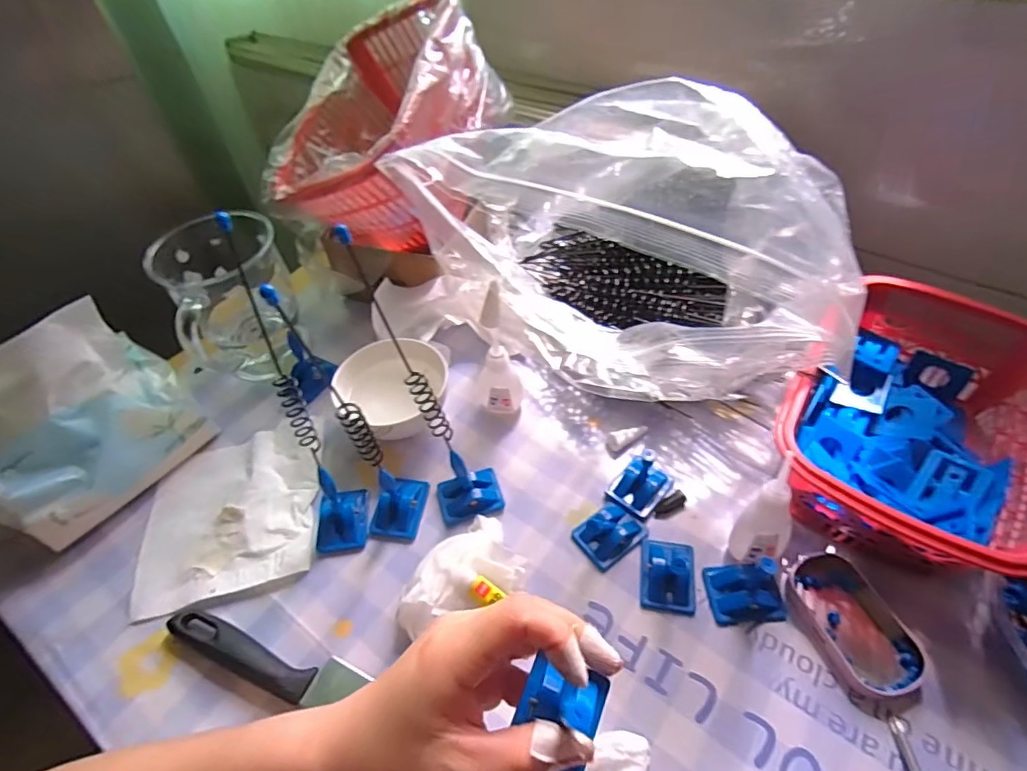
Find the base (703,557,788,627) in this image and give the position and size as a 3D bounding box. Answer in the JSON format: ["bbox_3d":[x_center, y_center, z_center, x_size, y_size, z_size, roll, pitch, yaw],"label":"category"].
[{"bbox_3d":[0.146,0.121,0.320,0.046,0.042,0.036,-4,50,1],"label":"base"}]

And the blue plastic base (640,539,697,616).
[{"bbox_3d":[0.101,0.121,0.340,0.034,0.015,0.046,6,50,9],"label":"blue plastic base"}]

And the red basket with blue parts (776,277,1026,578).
[{"bbox_3d":[0.274,0.028,0.364,0.143,0.079,0.202,28,57,25],"label":"red basket with blue parts"}]

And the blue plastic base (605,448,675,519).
[{"bbox_3d":[0.094,0.070,0.379,0.045,0.020,0.033,-38,57,-25],"label":"blue plastic base"}]

